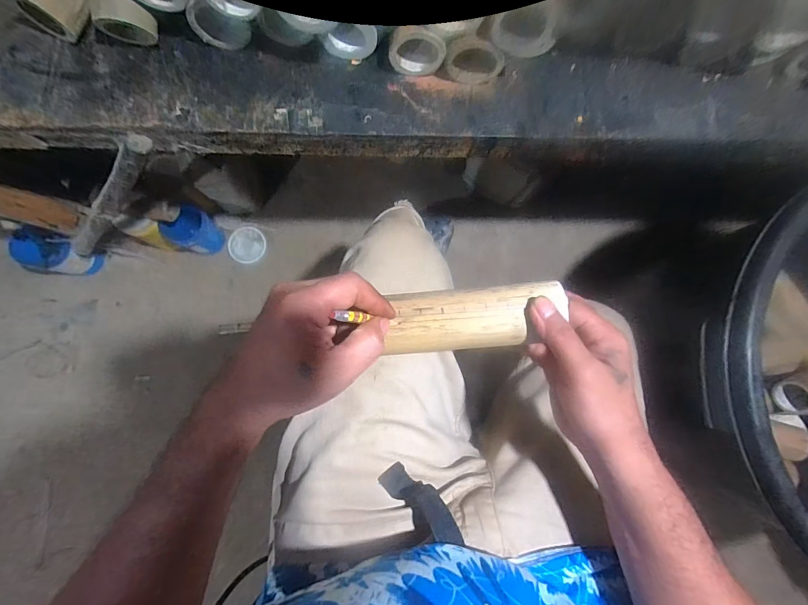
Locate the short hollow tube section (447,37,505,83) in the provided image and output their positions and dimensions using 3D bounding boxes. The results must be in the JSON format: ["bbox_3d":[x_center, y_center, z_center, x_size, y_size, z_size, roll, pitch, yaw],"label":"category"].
[{"bbox_3d":[0.069,-0.237,0.364,0.054,0.040,0.017,5,82,-2],"label":"short hollow tube section"}]

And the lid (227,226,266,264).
[{"bbox_3d":[-0.372,-0.137,0.879,0.079,0.004,0.085,-2,94,-22],"label":"lid"}]

